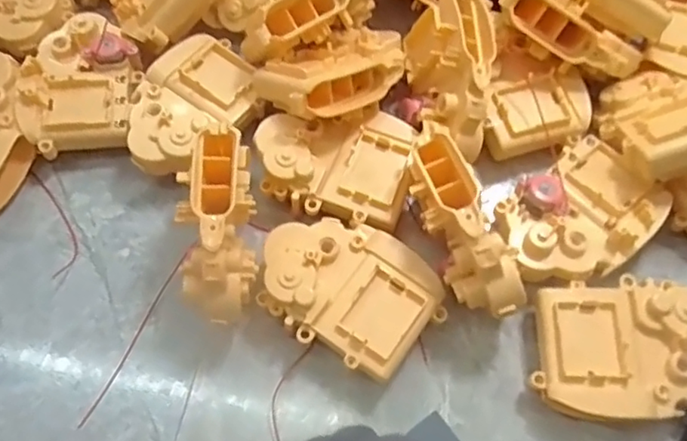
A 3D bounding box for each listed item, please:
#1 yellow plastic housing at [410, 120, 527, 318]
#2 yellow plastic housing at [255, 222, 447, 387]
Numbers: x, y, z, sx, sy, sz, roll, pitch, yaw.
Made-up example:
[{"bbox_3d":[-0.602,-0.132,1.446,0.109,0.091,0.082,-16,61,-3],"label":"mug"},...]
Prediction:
[{"bbox_3d":[0.060,-0.004,0.324,0.037,0.049,0.115,-16,67,-7],"label":"yellow plastic housing"},{"bbox_3d":[0.003,0.038,0.338,0.095,0.034,0.074,38,71,15],"label":"yellow plastic housing"}]

